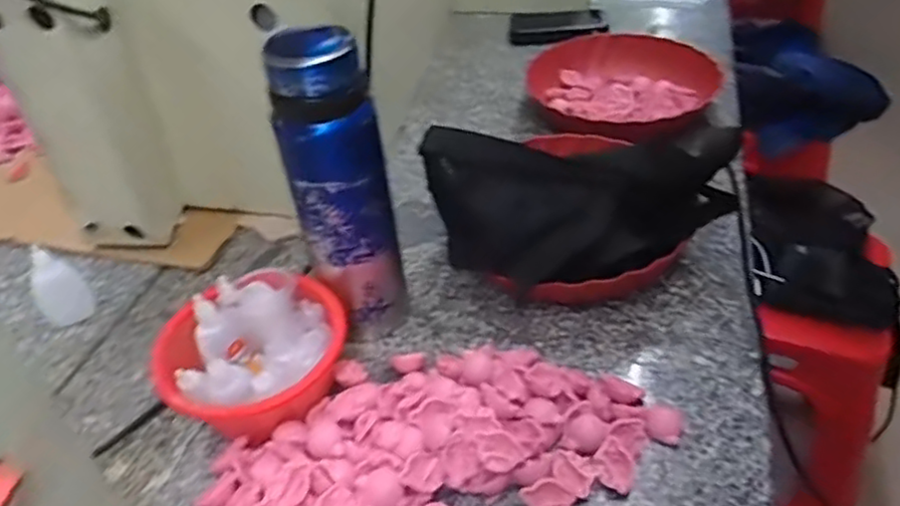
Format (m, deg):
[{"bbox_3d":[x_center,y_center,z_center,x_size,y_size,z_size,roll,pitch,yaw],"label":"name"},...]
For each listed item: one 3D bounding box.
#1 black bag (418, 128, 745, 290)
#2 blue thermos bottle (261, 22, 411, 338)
[{"bbox_3d":[0.128,-0.056,0.603,0.288,0.100,0.117,-11,41,-6],"label":"black bag"},{"bbox_3d":[-0.086,-0.043,0.554,0.070,0.274,0.065,8,42,15],"label":"blue thermos bottle"}]

